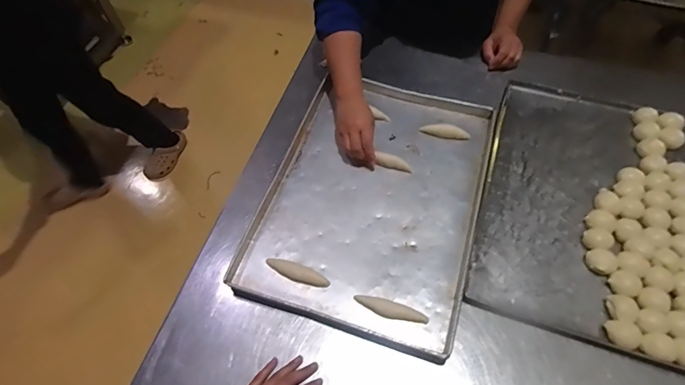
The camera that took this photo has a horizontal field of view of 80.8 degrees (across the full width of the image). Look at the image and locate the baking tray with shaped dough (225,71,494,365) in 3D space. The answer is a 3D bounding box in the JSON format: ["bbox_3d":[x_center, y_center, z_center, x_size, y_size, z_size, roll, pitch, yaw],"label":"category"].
[{"bbox_3d":[0.064,-0.009,0.788,0.386,0.030,0.551,15,61,13],"label":"baking tray with shaped dough"}]

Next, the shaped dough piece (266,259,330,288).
[{"bbox_3d":[-0.079,0.139,0.698,0.113,0.016,0.027,15,61,13],"label":"shaped dough piece"}]

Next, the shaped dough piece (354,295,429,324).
[{"bbox_3d":[0.080,0.195,0.668,0.121,0.012,0.028,13,61,12],"label":"shaped dough piece"}]

